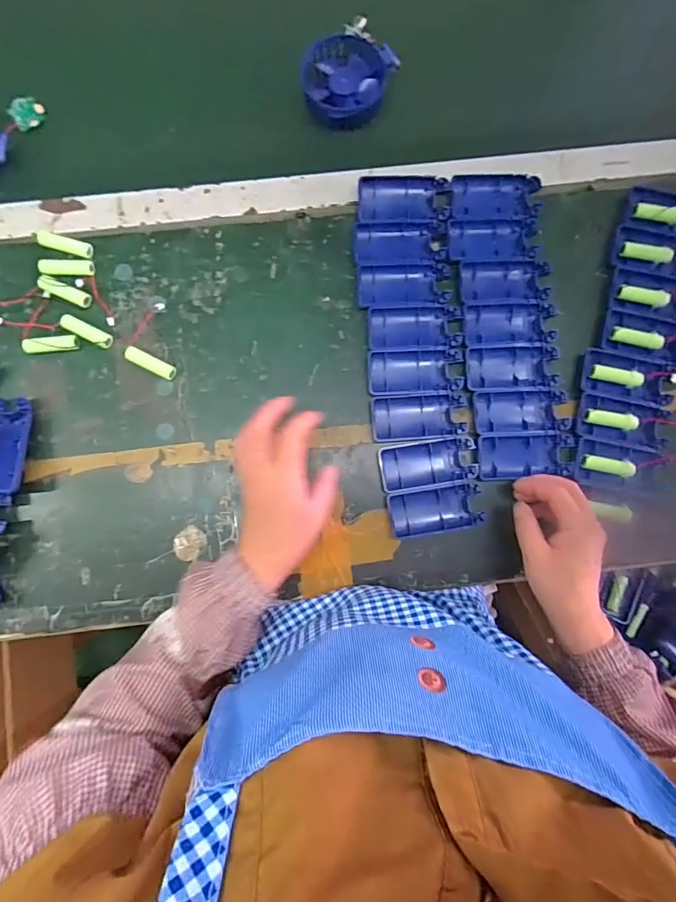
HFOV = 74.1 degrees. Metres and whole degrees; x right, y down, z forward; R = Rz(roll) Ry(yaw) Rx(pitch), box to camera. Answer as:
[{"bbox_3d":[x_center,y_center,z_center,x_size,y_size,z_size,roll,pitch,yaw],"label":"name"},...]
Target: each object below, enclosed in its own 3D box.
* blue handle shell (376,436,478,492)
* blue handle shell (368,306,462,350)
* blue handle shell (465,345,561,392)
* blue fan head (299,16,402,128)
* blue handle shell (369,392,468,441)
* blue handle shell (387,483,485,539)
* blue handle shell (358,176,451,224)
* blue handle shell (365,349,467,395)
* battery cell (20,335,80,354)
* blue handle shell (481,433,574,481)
[{"bbox_3d":[0.089,0.013,0.448,0.093,0.015,0.045,-9,84,-2],"label":"blue handle shell"},{"bbox_3d":[0.078,-0.126,0.459,0.092,0.018,0.046,-1,84,-1],"label":"blue handle shell"},{"bbox_3d":[0.175,-0.084,0.455,0.091,0.012,0.048,0,84,-1],"label":"blue handle shell"},{"bbox_3d":[0.015,-0.412,0.486,0.090,0.026,0.113,24,84,2],"label":"blue fan head"},{"bbox_3d":[0.082,-0.034,0.452,0.094,0.014,0.046,-3,84,-1],"label":"blue handle shell"},{"bbox_3d":[0.096,0.058,0.445,0.089,0.018,0.043,-9,84,-2],"label":"blue handle shell"},{"bbox_3d":[0.068,-0.263,0.471,0.093,0.017,0.048,-1,84,-1],"label":"blue handle shell"},{"bbox_3d":[0.078,-0.079,0.456,0.095,0.015,0.044,-1,84,-1],"label":"blue handle shell"},{"bbox_3d":[-0.285,-0.106,0.446,0.050,0.014,0.014,-9,84,-2],"label":"battery cell"},{"bbox_3d":[0.187,0.006,0.451,0.092,0.018,0.044,-1,84,-1],"label":"blue handle shell"}]

